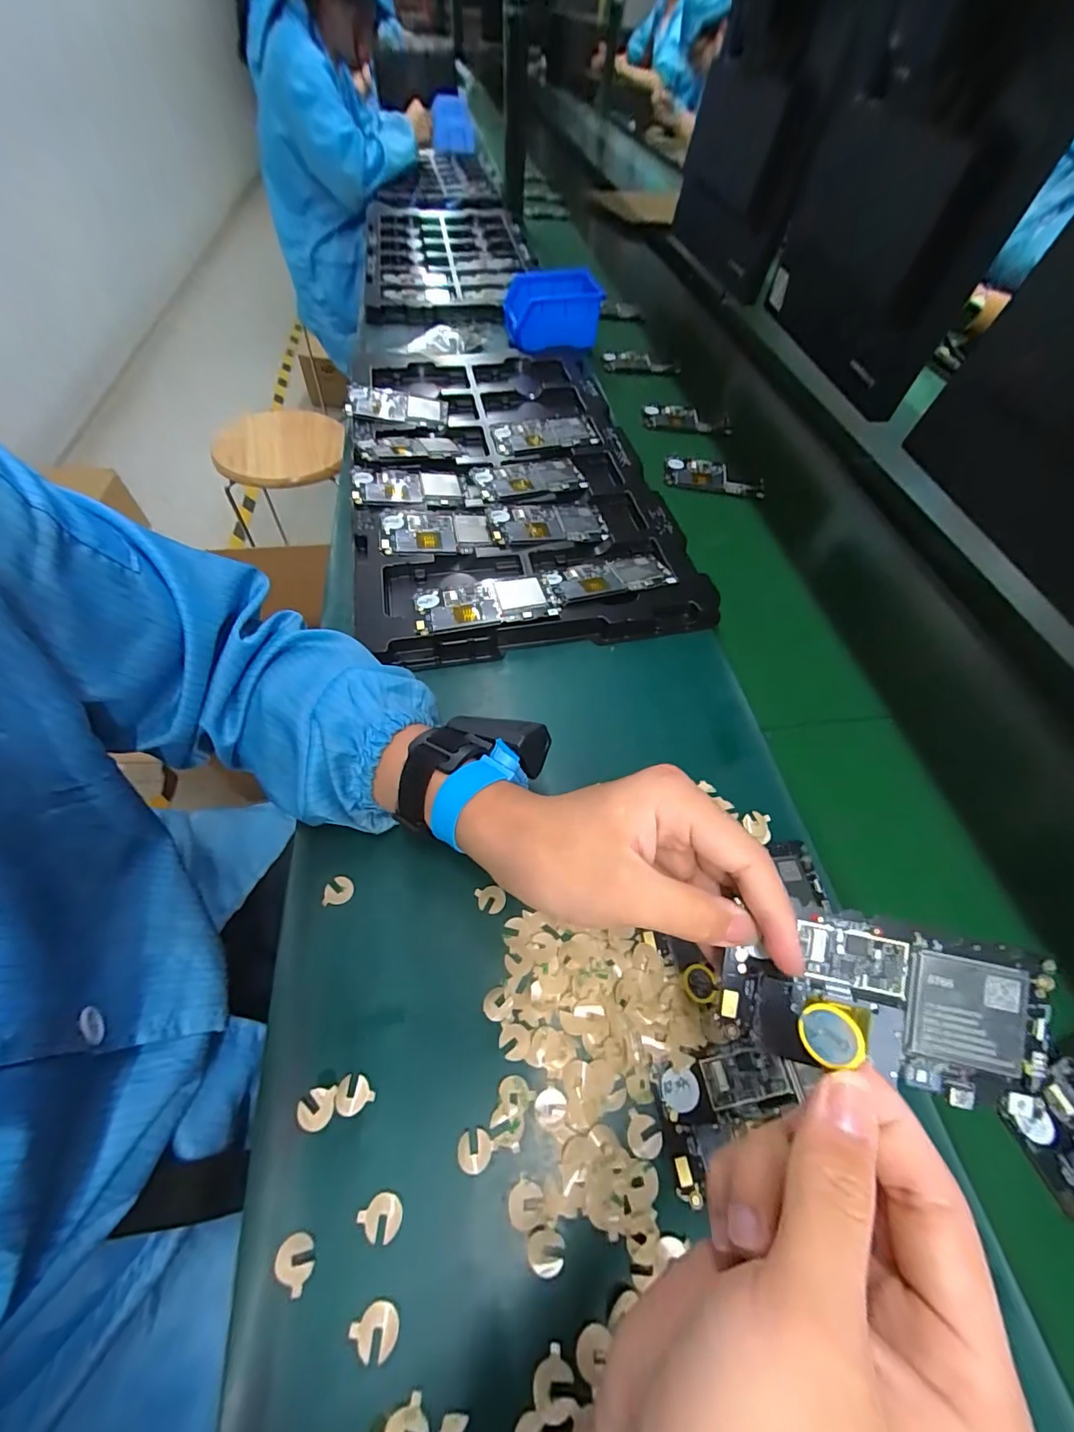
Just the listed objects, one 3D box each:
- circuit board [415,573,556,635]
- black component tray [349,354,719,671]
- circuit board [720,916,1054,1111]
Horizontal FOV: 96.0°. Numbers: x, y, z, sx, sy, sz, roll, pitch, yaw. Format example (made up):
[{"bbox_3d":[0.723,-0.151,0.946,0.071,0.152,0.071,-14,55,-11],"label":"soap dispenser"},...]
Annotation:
[{"bbox_3d":[-0.047,-0.101,0.431,0.120,0.007,0.063,-13,52,-9],"label":"circuit board"},{"bbox_3d":[-0.044,-0.290,0.563,0.329,0.042,0.541,-8,58,-10],"label":"black component tray"},{"bbox_3d":[0.146,0.122,0.206,0.122,0.004,0.062,8,83,11],"label":"circuit board"}]

